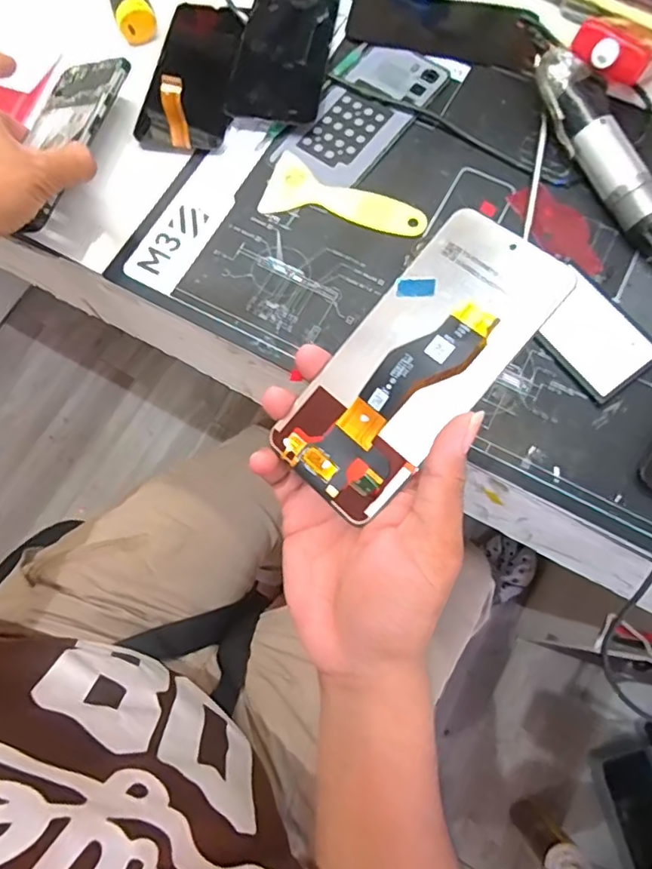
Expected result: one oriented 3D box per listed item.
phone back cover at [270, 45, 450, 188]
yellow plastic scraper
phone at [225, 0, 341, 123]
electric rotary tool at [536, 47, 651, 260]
[{"bbox_3d":[0.031,-0.259,0.439,0.073,0.005,0.147,34,77,10],"label":"phone back cover"},{"bbox_3d":[0.015,-0.179,0.418,0.123,0.004,0.051,16,74,5],"label":"yellow plastic scraper"},{"bbox_3d":[-0.031,-0.324,0.454,0.072,0.012,0.156,10,74,3],"label":"phone"},{"bbox_3d":[0.214,-0.179,0.392,0.033,0.044,0.218,-22,75,-6],"label":"electric rotary tool"}]

